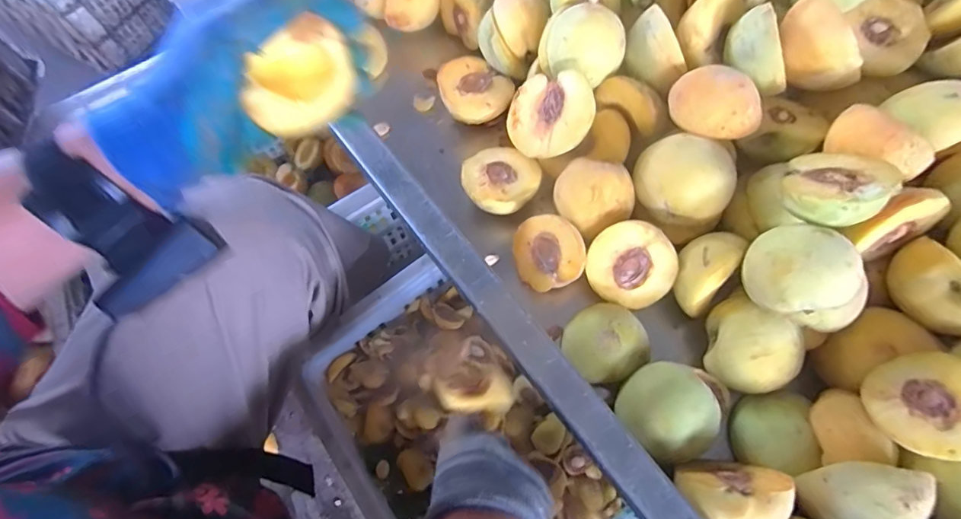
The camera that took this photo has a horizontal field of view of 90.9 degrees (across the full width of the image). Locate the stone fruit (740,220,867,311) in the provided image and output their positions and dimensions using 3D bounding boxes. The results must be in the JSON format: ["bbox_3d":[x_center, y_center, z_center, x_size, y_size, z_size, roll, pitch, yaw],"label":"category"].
[{"bbox_3d":[0.196,0.008,0.294,0.050,0.043,0.057,-37,72,-12],"label":"stone fruit"}]

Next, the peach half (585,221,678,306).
[{"bbox_3d":[0.112,0.000,0.357,0.062,0.032,0.061,3,111,9],"label":"peach half"}]

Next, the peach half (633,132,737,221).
[{"bbox_3d":[0.147,-0.061,0.340,0.065,0.026,0.051,23,72,10],"label":"peach half"}]

